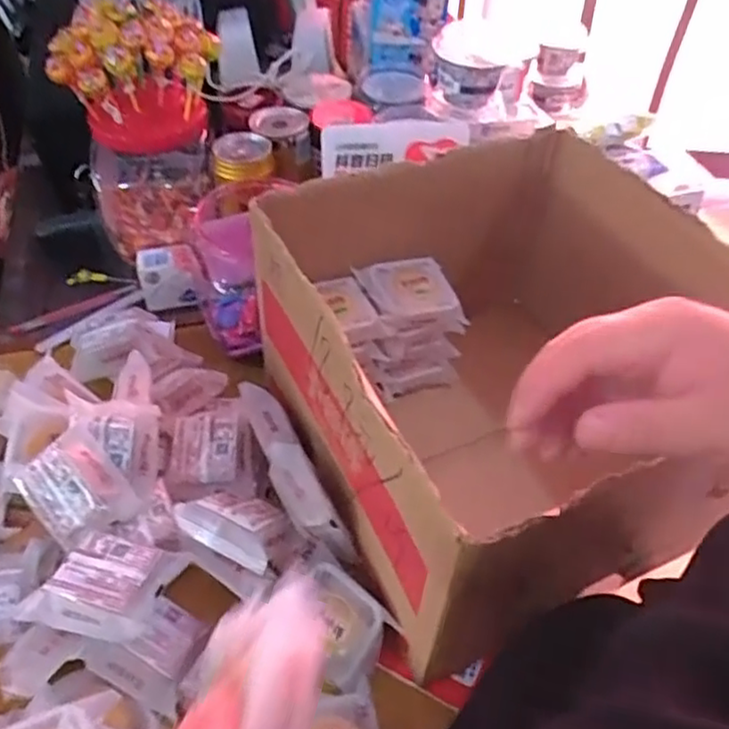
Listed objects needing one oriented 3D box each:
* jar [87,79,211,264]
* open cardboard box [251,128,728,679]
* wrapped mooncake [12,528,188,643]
[{"bbox_3d":[-0.241,-0.240,0.758,0.126,0.181,0.132,-13,48,-13],"label":"jar"},{"bbox_3d":[0.099,0.003,0.580,0.318,0.238,0.363,-21,50,-20],"label":"open cardboard box"},{"bbox_3d":[-0.178,0.150,0.467,0.084,0.030,0.068,9,47,7],"label":"wrapped mooncake"}]

